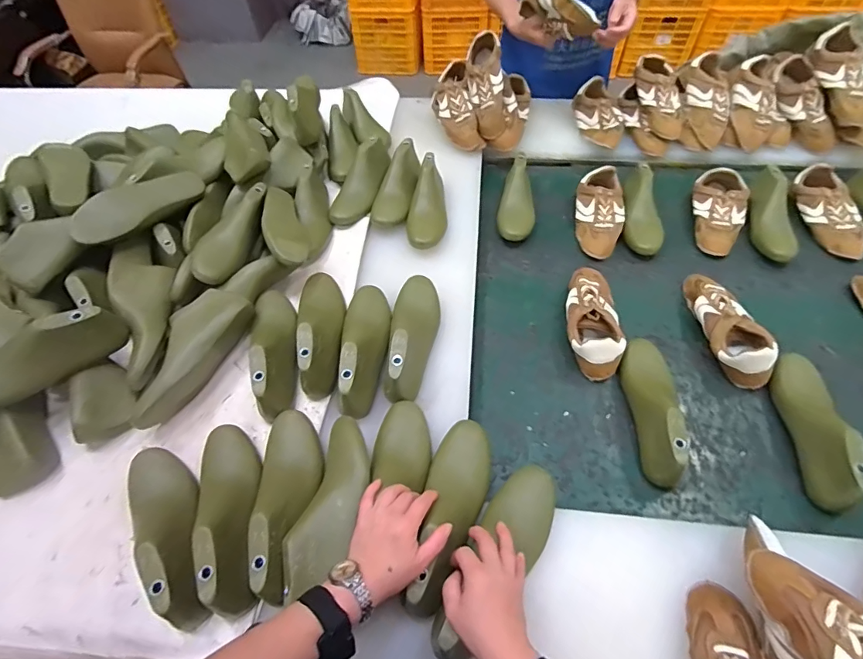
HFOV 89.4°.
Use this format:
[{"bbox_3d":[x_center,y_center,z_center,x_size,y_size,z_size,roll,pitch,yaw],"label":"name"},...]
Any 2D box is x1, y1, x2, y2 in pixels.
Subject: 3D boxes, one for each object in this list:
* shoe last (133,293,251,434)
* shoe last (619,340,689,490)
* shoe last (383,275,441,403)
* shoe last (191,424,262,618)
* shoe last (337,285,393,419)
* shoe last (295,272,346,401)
[{"bbox_3d":[-0.398,0.040,0.705,0.095,0.070,0.236,20,60,17],"label":"shoe last"},{"bbox_3d":[0.351,0.115,0.682,0.069,0.087,0.240,-1,56,3],"label":"shoe last"},{"bbox_3d":[-0.032,0.000,0.715,0.077,0.082,0.251,3,56,6],"label":"shoe last"},{"bbox_3d":[-0.266,0.225,0.566,0.076,0.069,0.244,-19,57,-9],"label":"shoe last"},{"bbox_3d":[-0.105,0.018,0.703,0.070,0.079,0.246,-3,56,2],"label":"shoe last"},{"bbox_3d":[-0.186,-0.014,0.730,0.078,0.083,0.241,-11,56,-3],"label":"shoe last"}]

